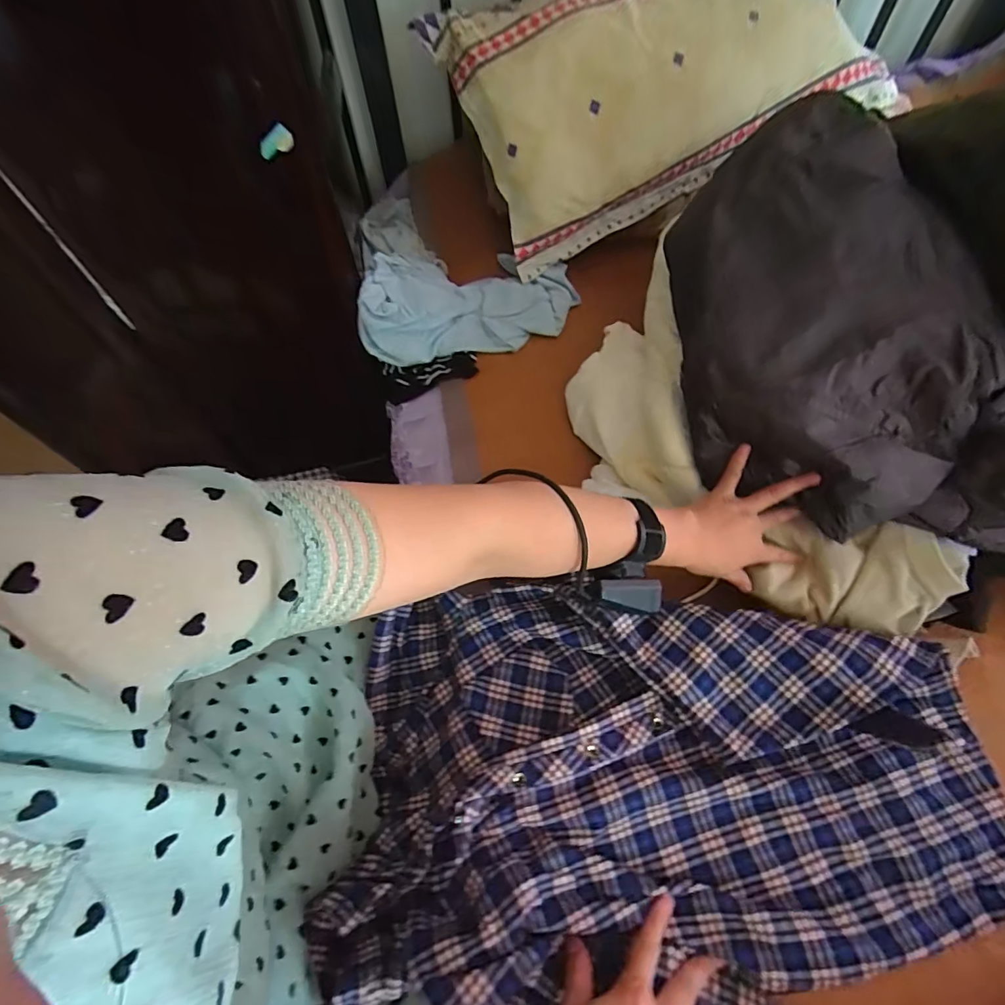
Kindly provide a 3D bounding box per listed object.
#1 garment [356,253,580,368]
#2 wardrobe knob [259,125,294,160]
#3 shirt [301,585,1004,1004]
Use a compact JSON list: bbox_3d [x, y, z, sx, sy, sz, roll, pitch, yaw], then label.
[{"bbox_3d":[-0.057,-0.344,0.802,0.351,0.083,0.191,-5,61,0],"label":"garment"},{"bbox_3d":[-0.258,-0.408,0.543,0.052,0.023,0.013,-2,57,34],"label":"wardrobe knob"},{"bbox_3d":[0.146,0.301,0.423,0.620,0.165,0.414,10,62,7],"label":"shirt"}]

